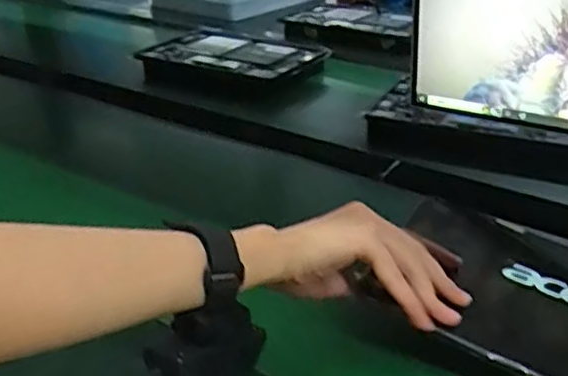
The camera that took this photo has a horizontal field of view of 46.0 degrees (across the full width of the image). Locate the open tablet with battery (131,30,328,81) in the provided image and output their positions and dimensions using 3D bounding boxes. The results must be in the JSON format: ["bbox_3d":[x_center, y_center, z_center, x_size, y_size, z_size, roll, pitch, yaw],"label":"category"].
[{"bbox_3d":[-0.075,-0.212,1.055,0.270,0.017,0.193,15,32,28],"label":"open tablet with battery"}]

